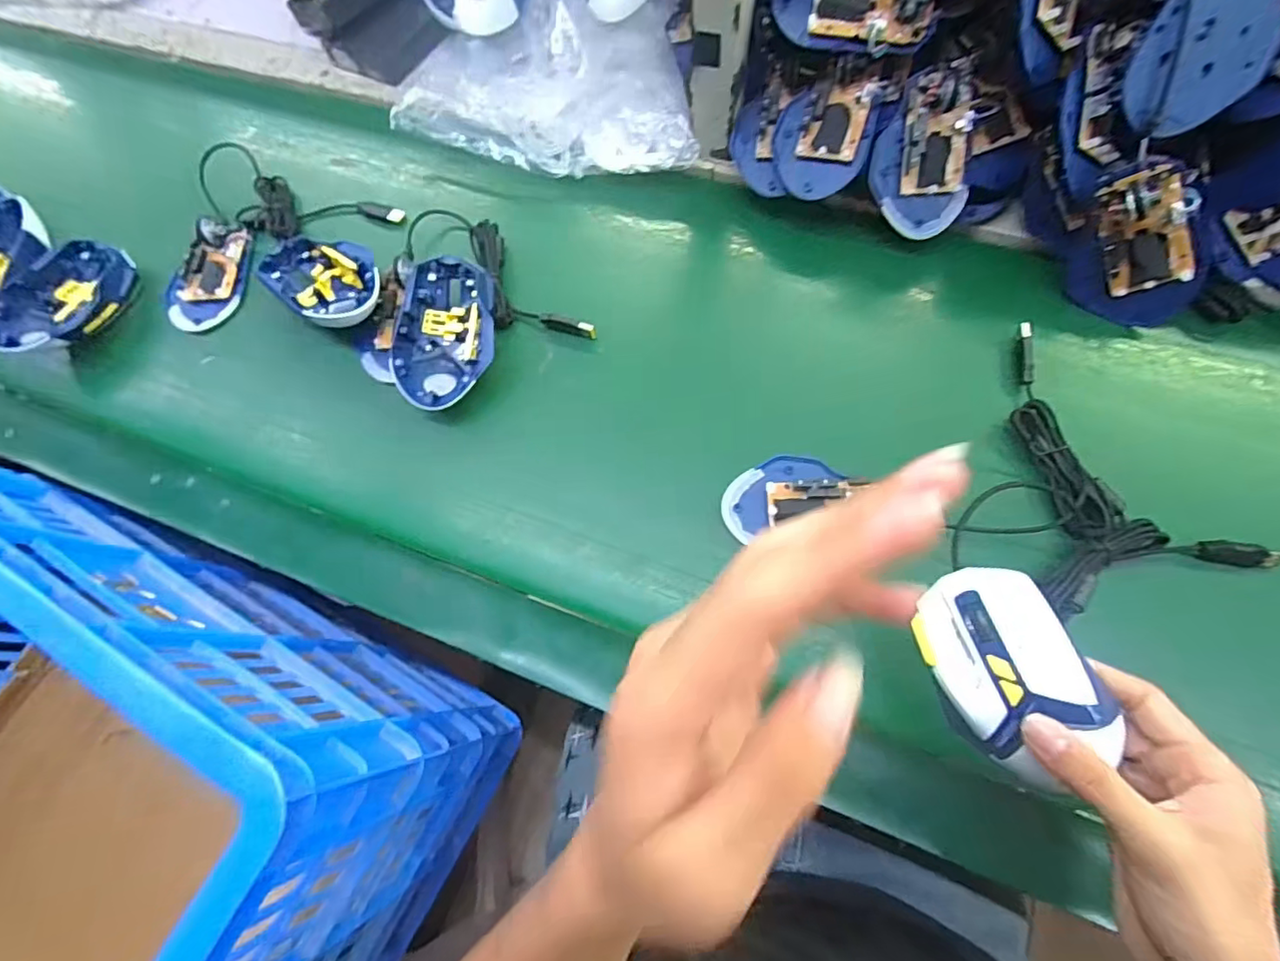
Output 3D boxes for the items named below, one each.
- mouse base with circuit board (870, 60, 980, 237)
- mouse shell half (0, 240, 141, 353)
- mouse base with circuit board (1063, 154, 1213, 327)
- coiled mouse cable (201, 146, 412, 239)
[{"bbox_3d":[0.214,-0.246,0.430,0.070,0.024,0.112,-3,112,10],"label":"mouse base with circuit board"},{"bbox_3d":[-0.504,-0.156,0.501,0.080,0.043,0.121,20,70,10],"label":"mouse shell half"},{"bbox_3d":[0.354,-0.162,0.409,0.040,0.077,0.115,-48,115,-39],"label":"mouse base with circuit board"},{"bbox_3d":[-0.326,-0.258,0.525,0.206,0.019,0.077,21,70,11],"label":"coiled mouse cable"}]

